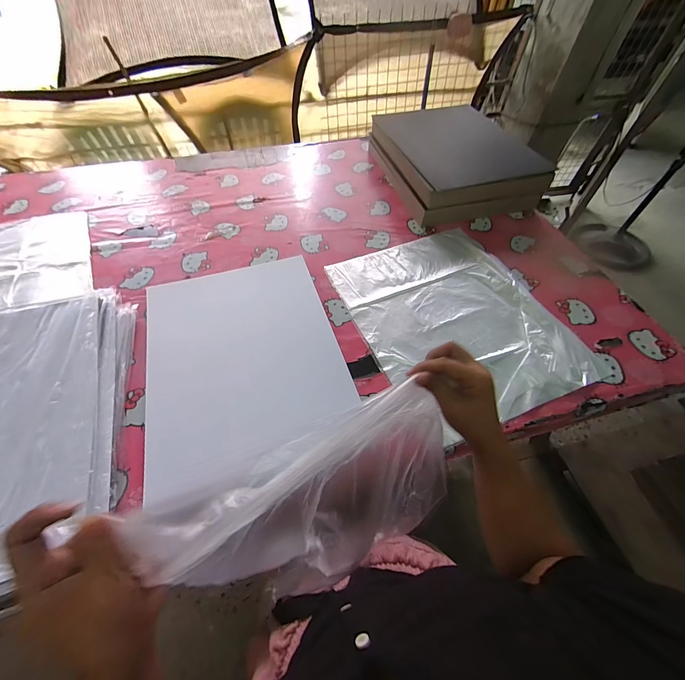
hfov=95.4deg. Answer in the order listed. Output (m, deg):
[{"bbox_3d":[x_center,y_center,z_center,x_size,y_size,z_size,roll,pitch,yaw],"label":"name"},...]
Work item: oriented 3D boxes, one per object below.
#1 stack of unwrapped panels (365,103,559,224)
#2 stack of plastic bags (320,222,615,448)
[{"bbox_3d":[0.368,-0.587,1.022,0.423,0.105,0.501,-12,57,-10],"label":"stack of unwrapped panels"},{"bbox_3d":[0.245,-0.063,0.713,0.412,0.017,0.510,-20,56,-12],"label":"stack of plastic bags"}]

